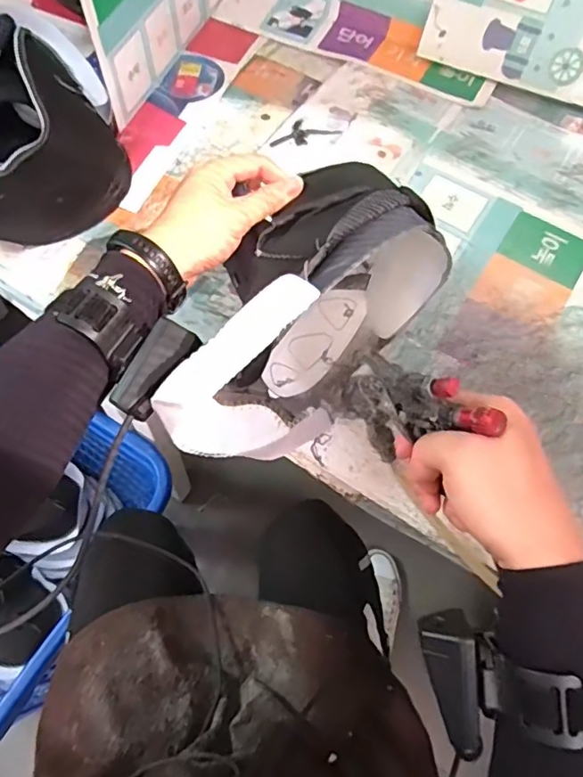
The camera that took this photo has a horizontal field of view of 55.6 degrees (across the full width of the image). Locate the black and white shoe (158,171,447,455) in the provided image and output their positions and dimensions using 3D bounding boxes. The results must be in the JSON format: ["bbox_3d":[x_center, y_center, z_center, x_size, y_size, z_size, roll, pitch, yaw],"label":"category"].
[{"bbox_3d":[0.007,-0.053,0.435,0.126,0.172,0.255,34,66,12],"label":"black and white shoe"}]

